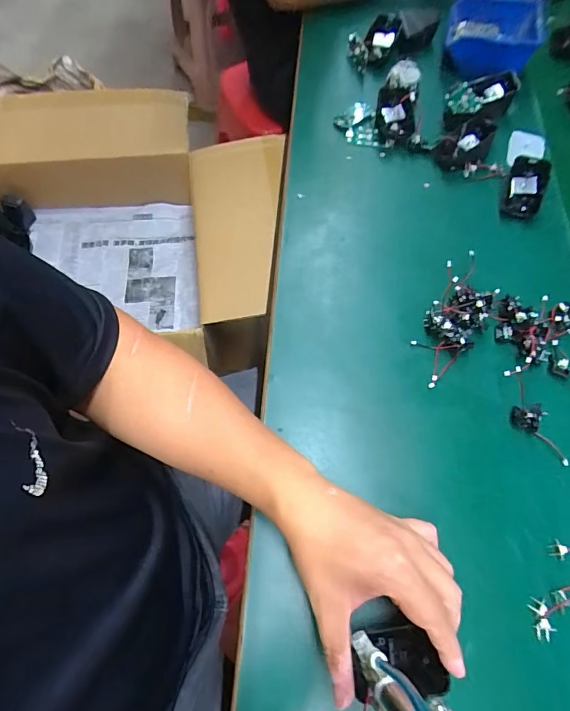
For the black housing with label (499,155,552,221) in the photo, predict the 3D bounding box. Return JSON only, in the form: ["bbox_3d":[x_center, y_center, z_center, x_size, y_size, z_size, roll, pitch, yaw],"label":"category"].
[{"bbox_3d":[0.292,-0.201,0.506,0.043,0.013,0.071,15,100,19],"label":"black housing with label"}]

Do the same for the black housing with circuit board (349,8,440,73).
[{"bbox_3d":[0.166,-0.460,0.599,0.133,0.051,0.058,-21,68,-10],"label":"black housing with circuit board"}]

